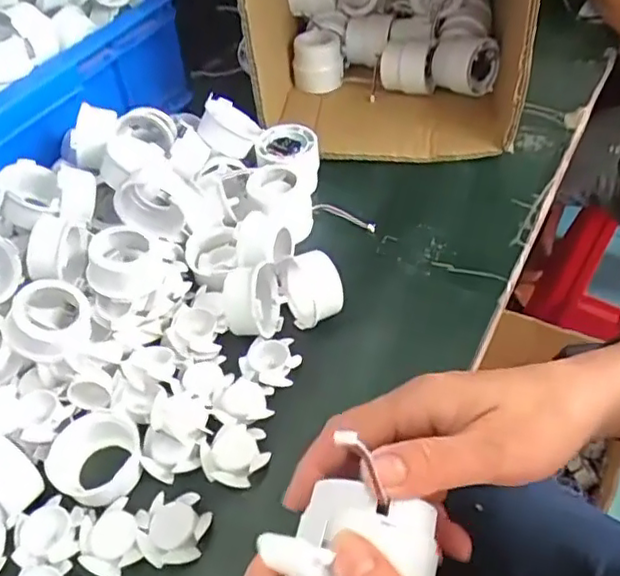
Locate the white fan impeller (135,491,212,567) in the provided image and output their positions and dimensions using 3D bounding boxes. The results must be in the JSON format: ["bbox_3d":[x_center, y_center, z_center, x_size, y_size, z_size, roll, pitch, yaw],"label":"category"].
[{"bbox_3d":[-0.078,0.137,0.349,0.040,0.011,0.040,-2,47,2],"label":"white fan impeller"}]

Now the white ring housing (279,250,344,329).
[{"bbox_3d":[0.002,0.001,0.451,0.033,0.049,0.046,-18,49,-12],"label":"white ring housing"}]

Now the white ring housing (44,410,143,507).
[{"bbox_3d":[-0.134,0.108,0.383,0.055,0.021,0.058,-2,47,2],"label":"white ring housing"}]

